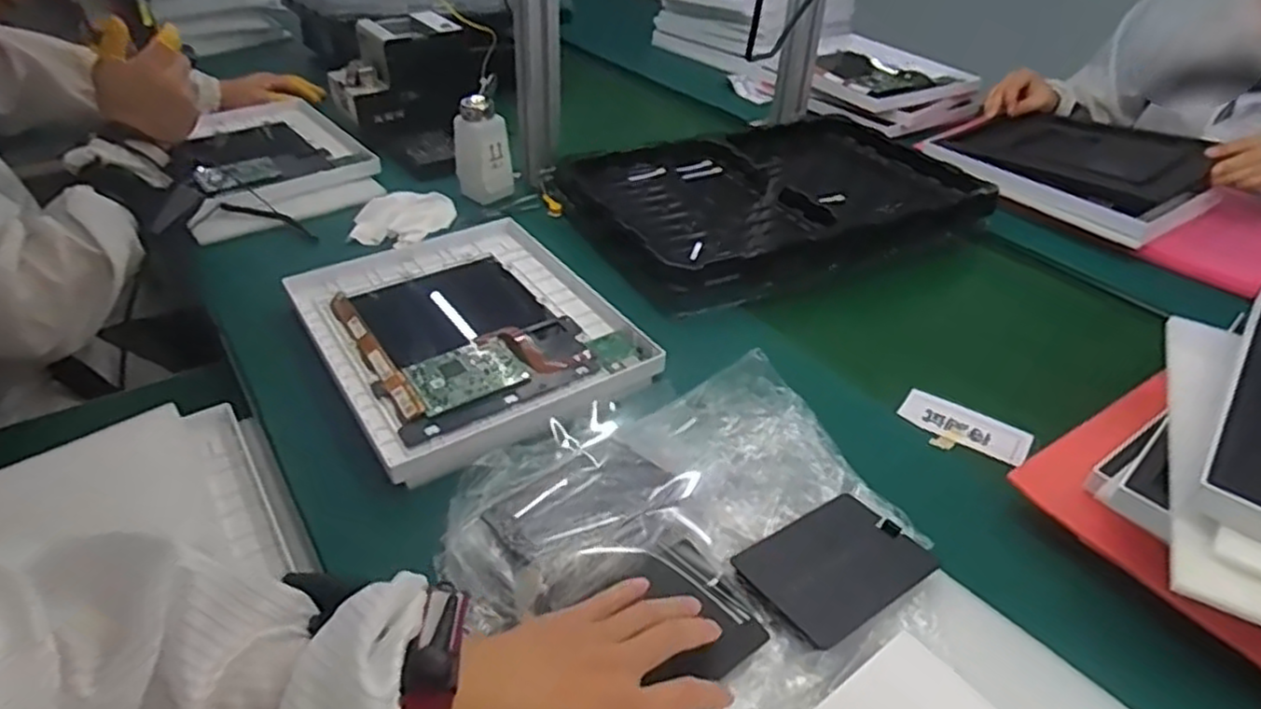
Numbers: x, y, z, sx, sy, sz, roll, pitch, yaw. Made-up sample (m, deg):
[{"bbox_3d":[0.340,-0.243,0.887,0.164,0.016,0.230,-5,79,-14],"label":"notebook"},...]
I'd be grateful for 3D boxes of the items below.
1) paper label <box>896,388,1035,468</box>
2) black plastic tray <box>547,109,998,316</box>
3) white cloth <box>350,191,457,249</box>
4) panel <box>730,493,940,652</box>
[{"bbox_3d":[0.292,0.062,0.642,0.105,0.004,0.053,23,42,25],"label":"paper label"},{"bbox_3d":[0.176,-0.209,0.915,0.473,0.032,0.327,-16,41,-23],"label":"black plastic tray"},{"bbox_3d":[-0.273,-0.167,0.899,0.097,0.028,0.122,18,40,19],"label":"white cloth"},{"bbox_3d":[0.137,0.140,0.491,0.117,0.008,0.083,-23,44,-29],"label":"panel"}]

